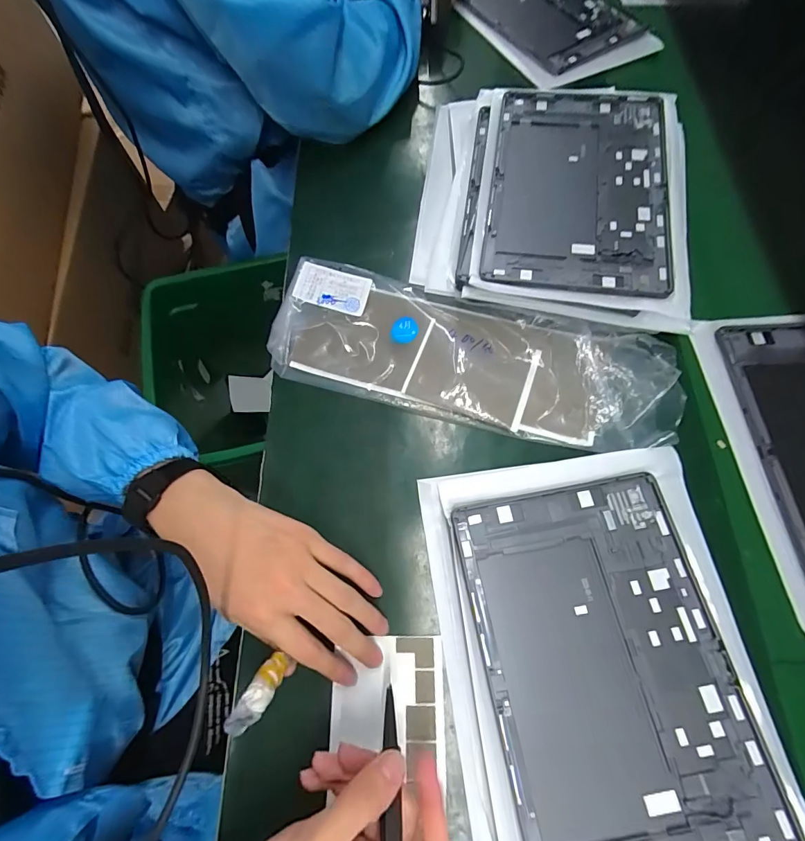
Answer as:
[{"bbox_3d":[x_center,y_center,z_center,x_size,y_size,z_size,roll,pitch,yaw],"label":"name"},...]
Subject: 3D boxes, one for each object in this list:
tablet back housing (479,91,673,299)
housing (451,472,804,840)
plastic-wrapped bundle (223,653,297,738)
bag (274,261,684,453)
[{"bbox_3d":[0.175,-0.234,0.418,0.167,0.014,0.253,8,72,7],"label":"tablet back housing"},{"bbox_3d":[0.144,0.174,0.295,0.167,0.013,0.252,-9,69,-5],"label":"housing"},{"bbox_3d":[-0.089,0.170,0.261,0.017,0.015,0.051,30,31,12],"label":"plastic-wrapped bundle"},{"bbox_3d":[0.061,-0.060,0.387,0.363,0.032,0.118,16,69,5],"label":"bag"}]

